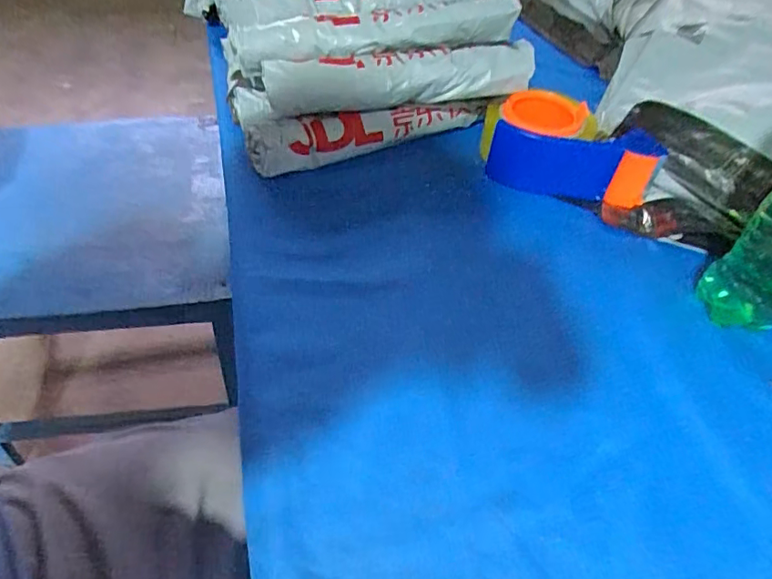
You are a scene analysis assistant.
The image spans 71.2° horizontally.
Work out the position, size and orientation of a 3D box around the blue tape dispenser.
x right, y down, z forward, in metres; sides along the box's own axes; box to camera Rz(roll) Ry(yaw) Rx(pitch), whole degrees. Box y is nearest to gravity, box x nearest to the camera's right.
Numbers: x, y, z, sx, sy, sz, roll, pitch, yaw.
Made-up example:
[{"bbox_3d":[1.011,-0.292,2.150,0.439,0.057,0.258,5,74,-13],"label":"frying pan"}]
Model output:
[{"bbox_3d":[0.175,-0.143,0.516,0.157,0.050,0.101,8,49,2],"label":"blue tape dispenser"}]

